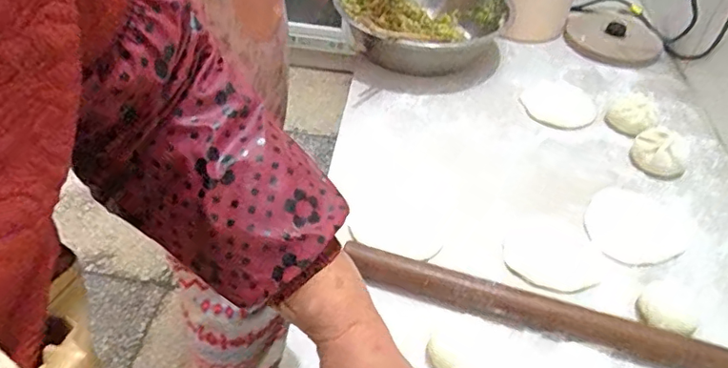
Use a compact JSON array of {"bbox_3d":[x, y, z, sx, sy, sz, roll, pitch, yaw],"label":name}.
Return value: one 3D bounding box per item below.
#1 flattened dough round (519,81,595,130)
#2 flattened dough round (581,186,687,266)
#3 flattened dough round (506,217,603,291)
[{"bbox_3d":[0.285,-0.119,0.797,0.101,0.005,0.120,24,47,19],"label":"flattened dough round"},{"bbox_3d":[0.305,0.048,0.617,0.104,0.008,0.120,32,50,26],"label":"flattened dough round"},{"bbox_3d":[0.202,0.071,0.582,0.097,0.004,0.096,2,43,-2],"label":"flattened dough round"}]

